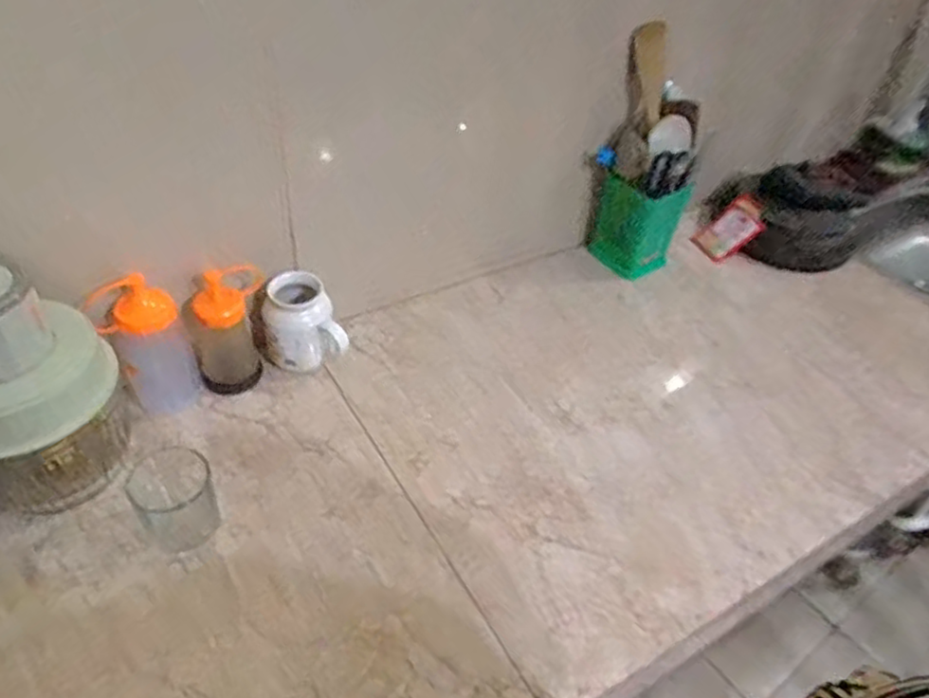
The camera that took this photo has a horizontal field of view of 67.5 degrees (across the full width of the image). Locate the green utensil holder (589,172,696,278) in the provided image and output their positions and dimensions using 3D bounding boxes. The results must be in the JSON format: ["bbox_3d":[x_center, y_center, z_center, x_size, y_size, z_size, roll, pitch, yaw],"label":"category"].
[{"bbox_3d":[0.272,-0.199,1.085,0.113,0.134,0.097,32,49,25],"label":"green utensil holder"}]

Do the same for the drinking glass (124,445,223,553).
[{"bbox_3d":[-0.290,0.149,0.698,0.073,0.061,0.076,-23,50,-28],"label":"drinking glass"}]

